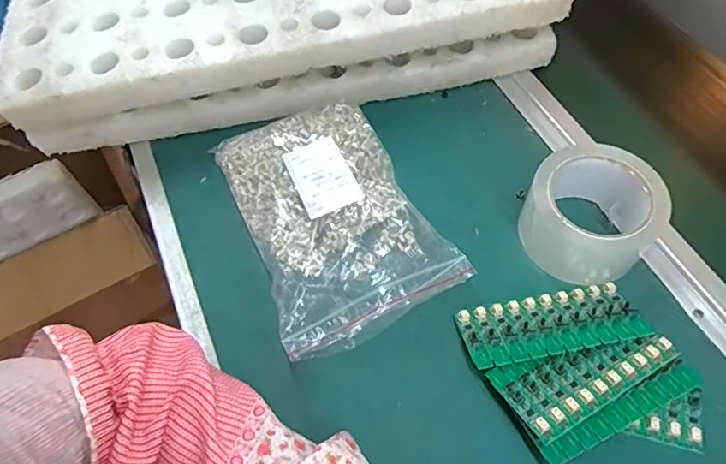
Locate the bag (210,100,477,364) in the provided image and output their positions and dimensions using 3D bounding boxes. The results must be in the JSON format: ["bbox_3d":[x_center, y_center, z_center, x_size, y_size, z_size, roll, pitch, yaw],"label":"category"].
[{"bbox_3d":[-0.029,-0.018,0.456,0.152,0.039,0.225,-23,60,-12],"label":"bag"}]

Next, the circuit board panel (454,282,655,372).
[{"bbox_3d":[0.147,0.072,0.405,0.136,0.004,0.056,-11,43,-5],"label":"circuit board panel"}]

